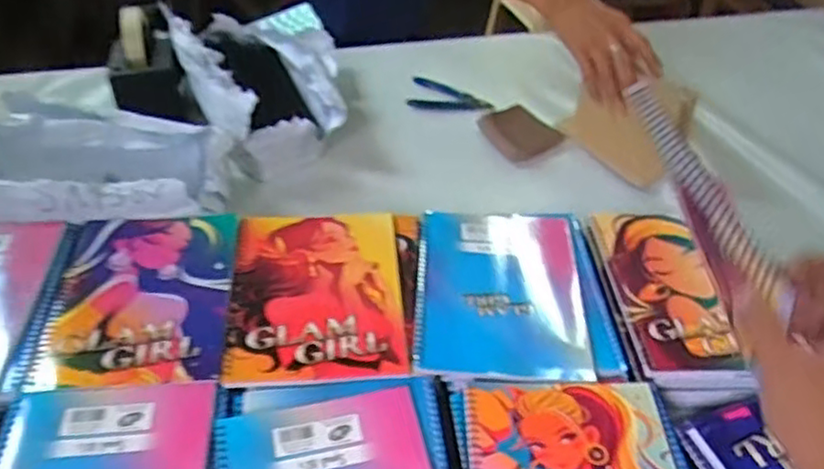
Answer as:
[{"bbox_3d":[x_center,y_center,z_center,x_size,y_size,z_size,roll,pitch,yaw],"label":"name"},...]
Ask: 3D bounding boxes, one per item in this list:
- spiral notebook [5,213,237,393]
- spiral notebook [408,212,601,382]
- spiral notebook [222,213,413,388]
[{"bbox_3d":[-0.242,0.050,0.601,0.158,0.009,0.195,-2,43,-5],"label":"spiral notebook"},{"bbox_3d":[0.081,0.046,0.621,0.150,0.008,0.199,4,43,1],"label":"spiral notebook"},{"bbox_3d":[-0.085,0.048,0.611,0.150,0.006,0.198,-3,44,-6],"label":"spiral notebook"}]

